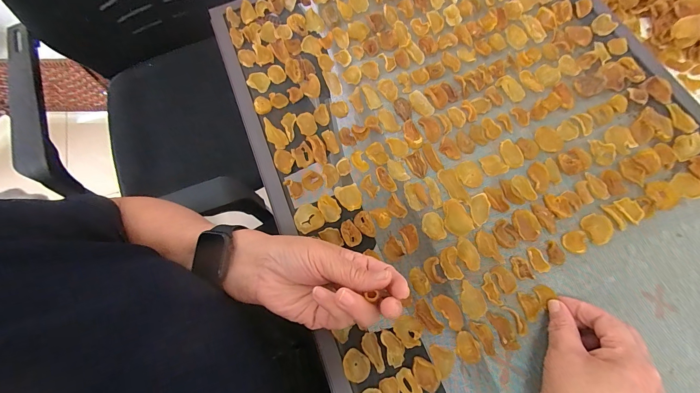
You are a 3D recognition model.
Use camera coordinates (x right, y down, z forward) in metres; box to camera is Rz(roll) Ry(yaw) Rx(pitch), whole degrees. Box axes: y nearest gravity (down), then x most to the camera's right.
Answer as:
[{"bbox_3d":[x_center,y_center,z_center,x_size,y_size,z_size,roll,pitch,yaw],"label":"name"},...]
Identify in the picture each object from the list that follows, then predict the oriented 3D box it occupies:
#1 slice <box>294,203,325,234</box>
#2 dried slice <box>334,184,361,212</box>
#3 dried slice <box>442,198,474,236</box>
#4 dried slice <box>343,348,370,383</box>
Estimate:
[{"bbox_3d":[-0.045,0.024,0.335,0.030,0.005,0.029,0,68,1],"label":"slice"},{"bbox_3d":[-0.001,0.001,0.340,0.028,0.004,0.030,-13,69,-4],"label":"dried slice"},{"bbox_3d":[0.112,0.022,0.328,0.026,0.004,0.041,-26,60,11],"label":"dried slice"},{"bbox_3d":[0.006,0.157,0.285,0.026,0.004,0.024,0,68,1],"label":"dried slice"}]

